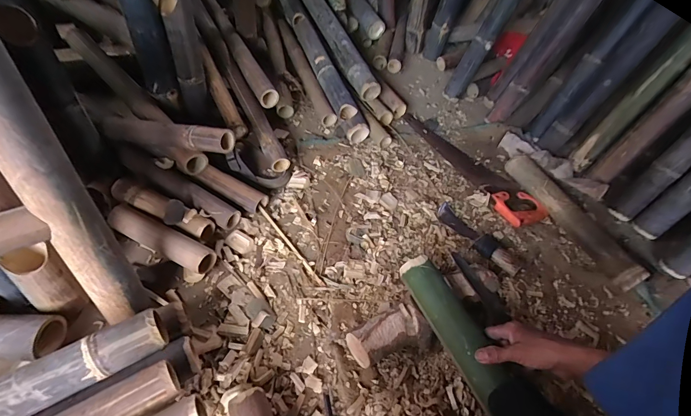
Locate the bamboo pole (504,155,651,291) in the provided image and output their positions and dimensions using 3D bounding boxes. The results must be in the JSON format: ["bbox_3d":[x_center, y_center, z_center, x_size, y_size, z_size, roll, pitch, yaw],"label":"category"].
[{"bbox_3d":[0.559,0.016,0.870,0.055,0.078,0.406,-17,54,-20],"label":"bamboo pole"}]

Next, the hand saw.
[{"bbox_3d":[0.369,-0.141,1.021,0.139,0.031,0.506,-21,55,-22],"label":"hand saw"}]

